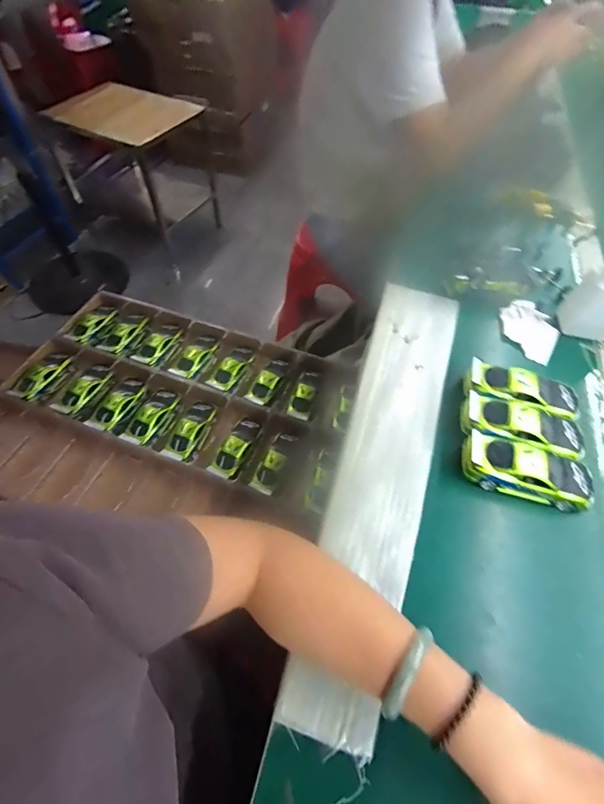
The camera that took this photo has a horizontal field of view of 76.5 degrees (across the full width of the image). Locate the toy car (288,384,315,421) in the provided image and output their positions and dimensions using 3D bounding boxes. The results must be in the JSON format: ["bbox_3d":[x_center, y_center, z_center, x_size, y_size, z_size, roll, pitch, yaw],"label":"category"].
[{"bbox_3d":[-0.002,0.002,0.714,0.039,0.023,0.070,12,56,5],"label":"toy car"}]

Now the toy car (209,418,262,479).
[{"bbox_3d":[-0.116,0.078,0.667,0.045,0.024,0.115,22,58,12],"label":"toy car"}]

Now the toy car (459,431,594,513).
[{"bbox_3d":[0.237,0.073,0.403,0.131,0.031,0.048,16,57,8],"label":"toy car"}]

